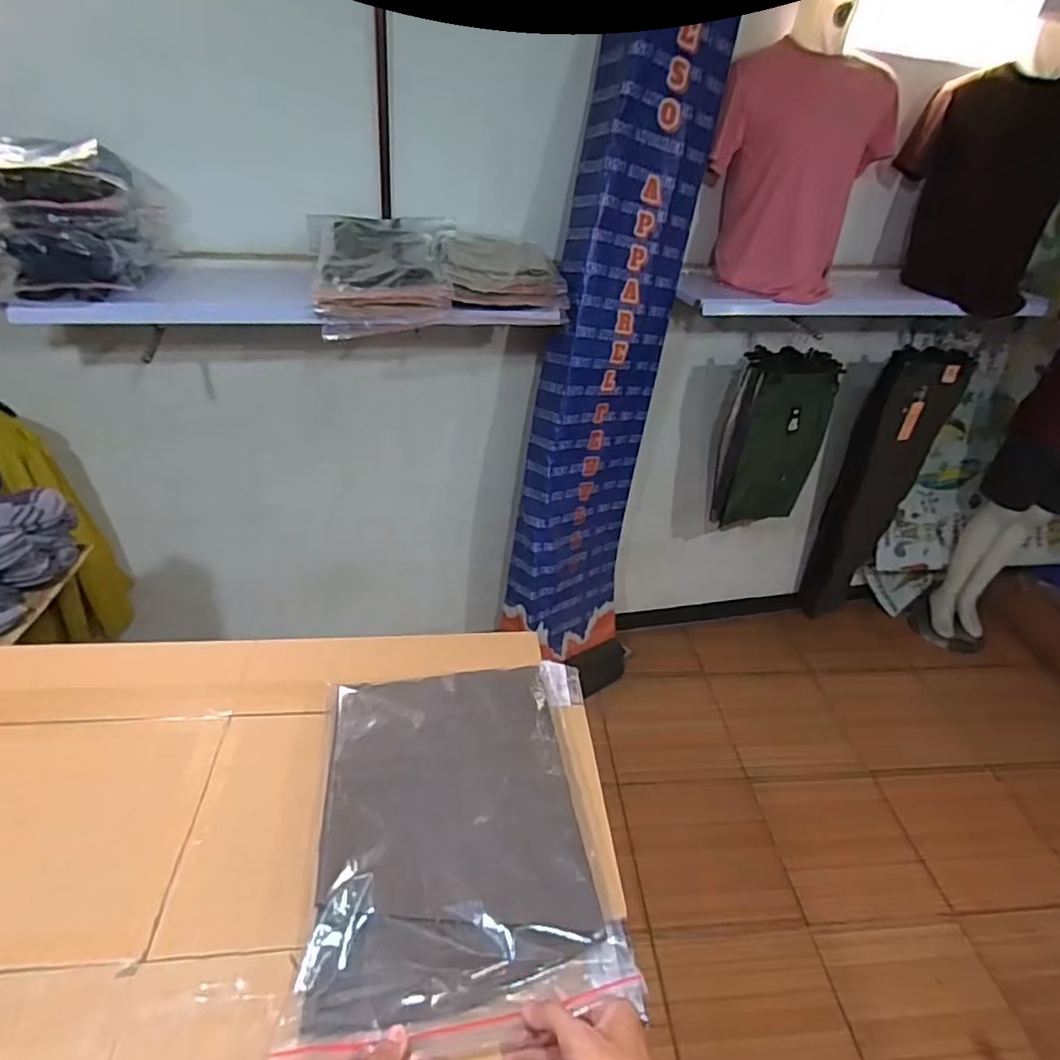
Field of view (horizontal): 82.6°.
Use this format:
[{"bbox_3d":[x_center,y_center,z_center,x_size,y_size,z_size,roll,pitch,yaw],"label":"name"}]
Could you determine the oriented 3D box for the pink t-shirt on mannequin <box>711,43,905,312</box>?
[{"bbox_3d":[0.667,-0.892,1.540,0.335,0.494,0.249,28,41,28],"label":"pink t-shirt on mannequin"}]

